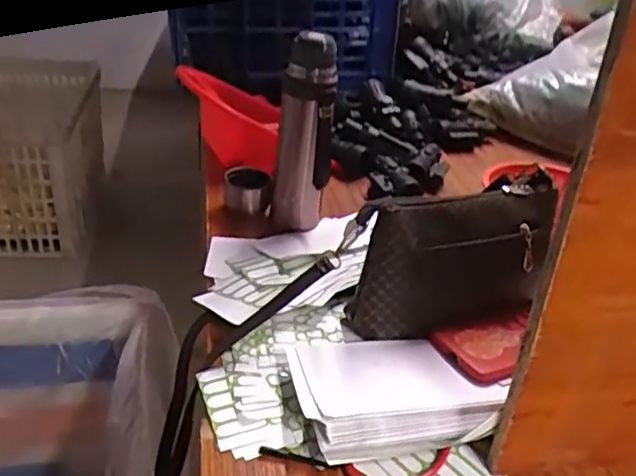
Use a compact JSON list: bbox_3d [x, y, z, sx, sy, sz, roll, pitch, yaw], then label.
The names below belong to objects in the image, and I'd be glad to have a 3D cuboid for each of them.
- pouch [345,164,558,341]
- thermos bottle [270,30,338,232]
[{"bbox_3d":[0.143,0.022,0.636,0.229,0.126,0.081,-12,35,-27],"label":"pouch"},{"bbox_3d":[-0.018,-0.118,0.778,0.074,0.245,0.062,2,31,-6],"label":"thermos bottle"}]

